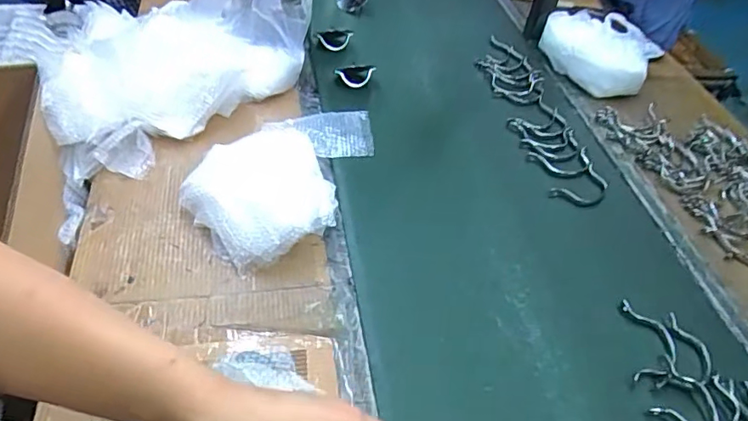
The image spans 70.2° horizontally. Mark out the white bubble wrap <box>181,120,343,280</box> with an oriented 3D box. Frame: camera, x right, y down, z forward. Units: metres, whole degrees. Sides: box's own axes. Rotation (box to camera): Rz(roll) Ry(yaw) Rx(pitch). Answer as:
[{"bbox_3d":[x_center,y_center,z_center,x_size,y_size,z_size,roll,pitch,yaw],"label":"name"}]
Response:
[{"bbox_3d":[-0.154,-0.023,0.753,0.186,0.072,0.206,-27,55,-28],"label":"white bubble wrap"}]

